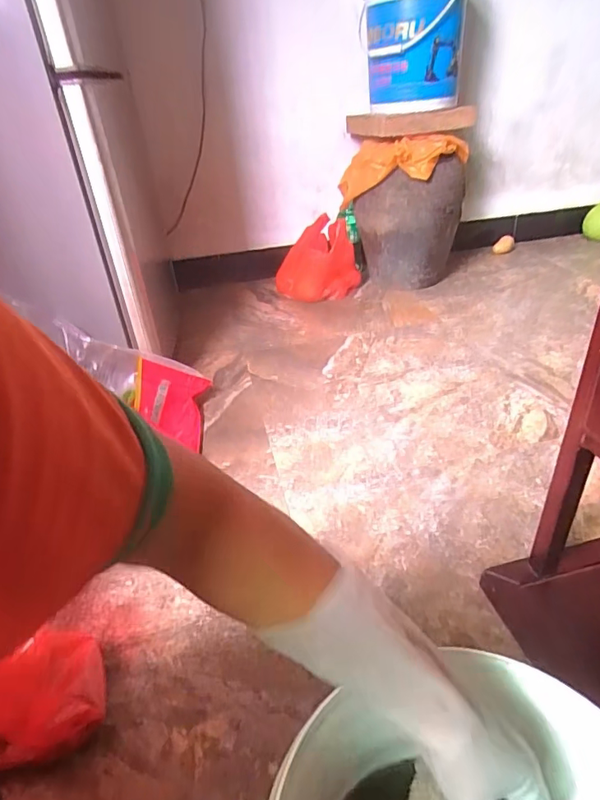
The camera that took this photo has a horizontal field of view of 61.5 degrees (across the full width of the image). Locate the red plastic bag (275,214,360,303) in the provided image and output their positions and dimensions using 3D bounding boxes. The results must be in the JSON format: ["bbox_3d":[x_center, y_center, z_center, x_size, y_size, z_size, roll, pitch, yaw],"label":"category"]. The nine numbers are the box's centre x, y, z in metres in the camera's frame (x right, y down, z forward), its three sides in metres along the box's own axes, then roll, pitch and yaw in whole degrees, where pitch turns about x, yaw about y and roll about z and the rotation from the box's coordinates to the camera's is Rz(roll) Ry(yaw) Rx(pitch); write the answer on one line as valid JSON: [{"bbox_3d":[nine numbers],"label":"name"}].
[{"bbox_3d":[0.054,-0.462,1.664,0.273,0.246,0.188,-2,33,4],"label":"red plastic bag"}]

